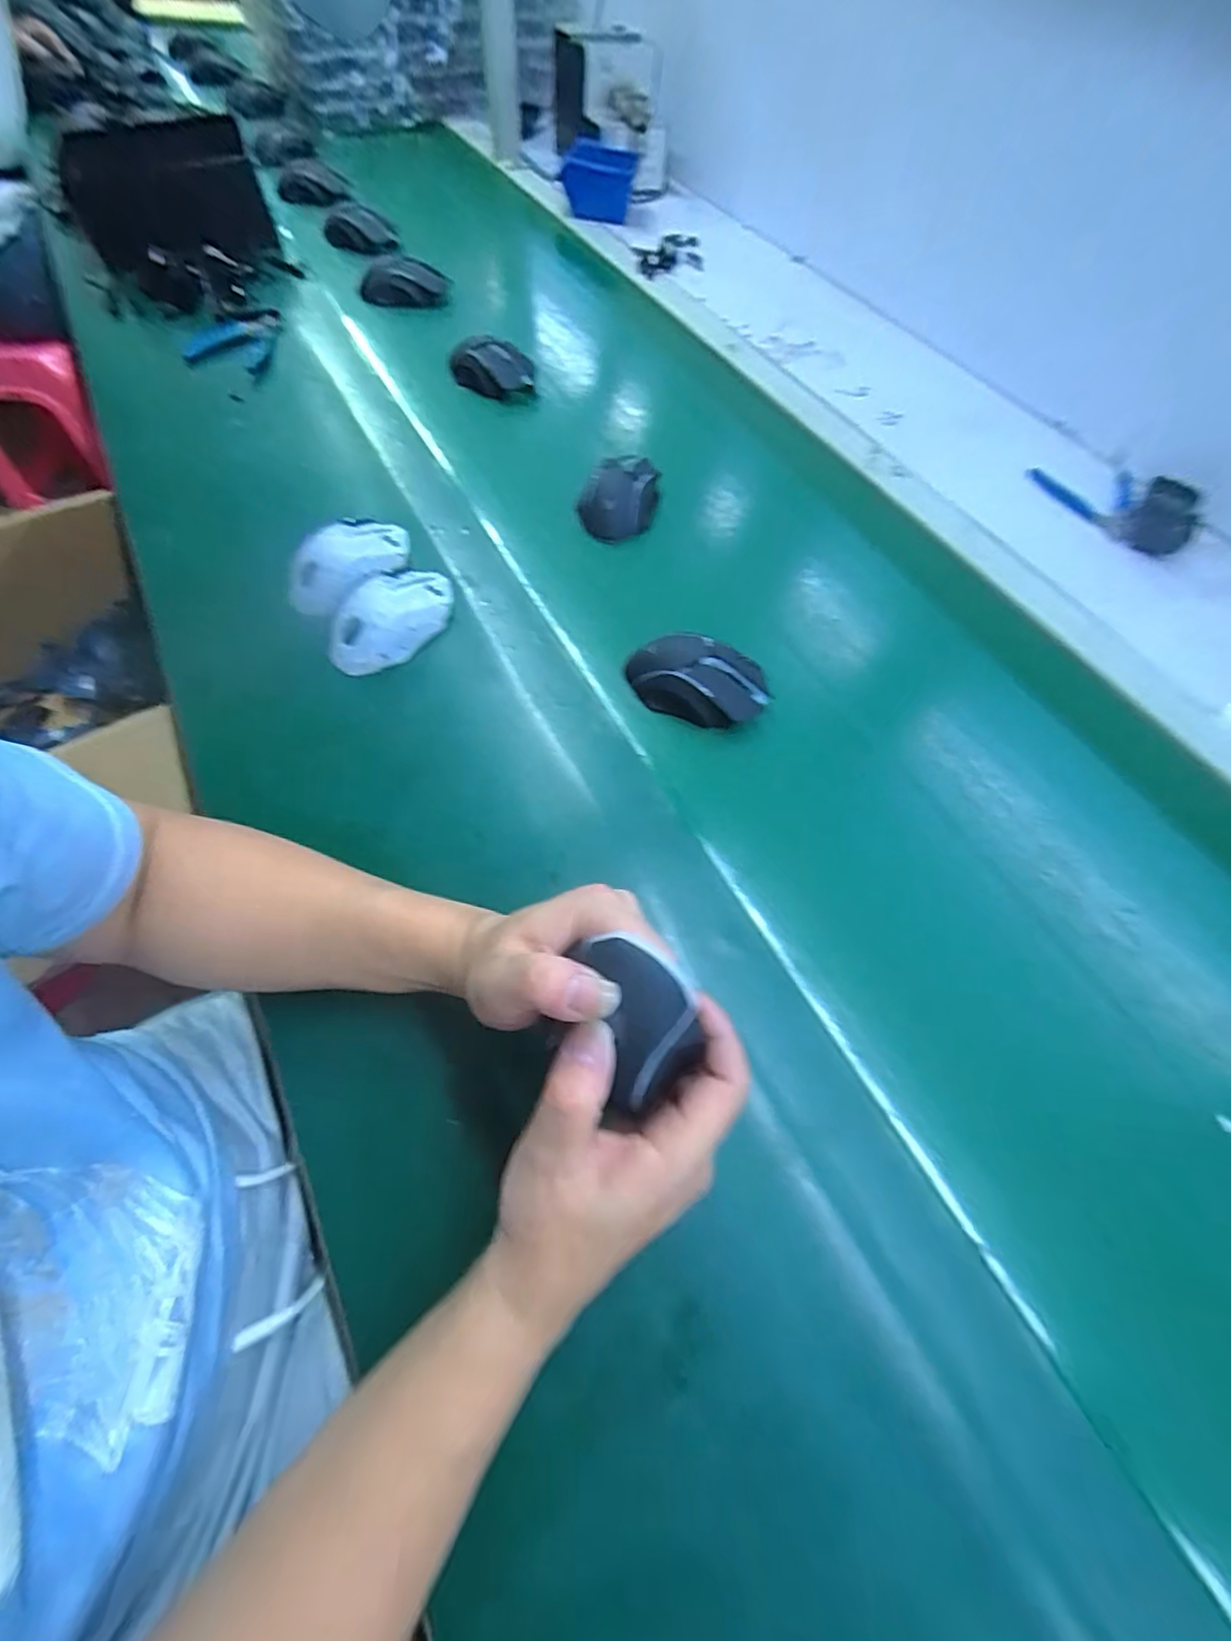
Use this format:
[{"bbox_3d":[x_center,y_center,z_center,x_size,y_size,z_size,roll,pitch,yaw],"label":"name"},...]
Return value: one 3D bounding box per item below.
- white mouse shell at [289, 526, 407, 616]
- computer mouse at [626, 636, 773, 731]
[{"bbox_3d":[-0.233,-0.224,0.520,0.116,0.040,0.070,-36,69,-20],"label":"white mouse shell"},{"bbox_3d":[0.065,-0.114,0.475,0.112,0.034,0.057,20,62,9],"label":"computer mouse"}]

